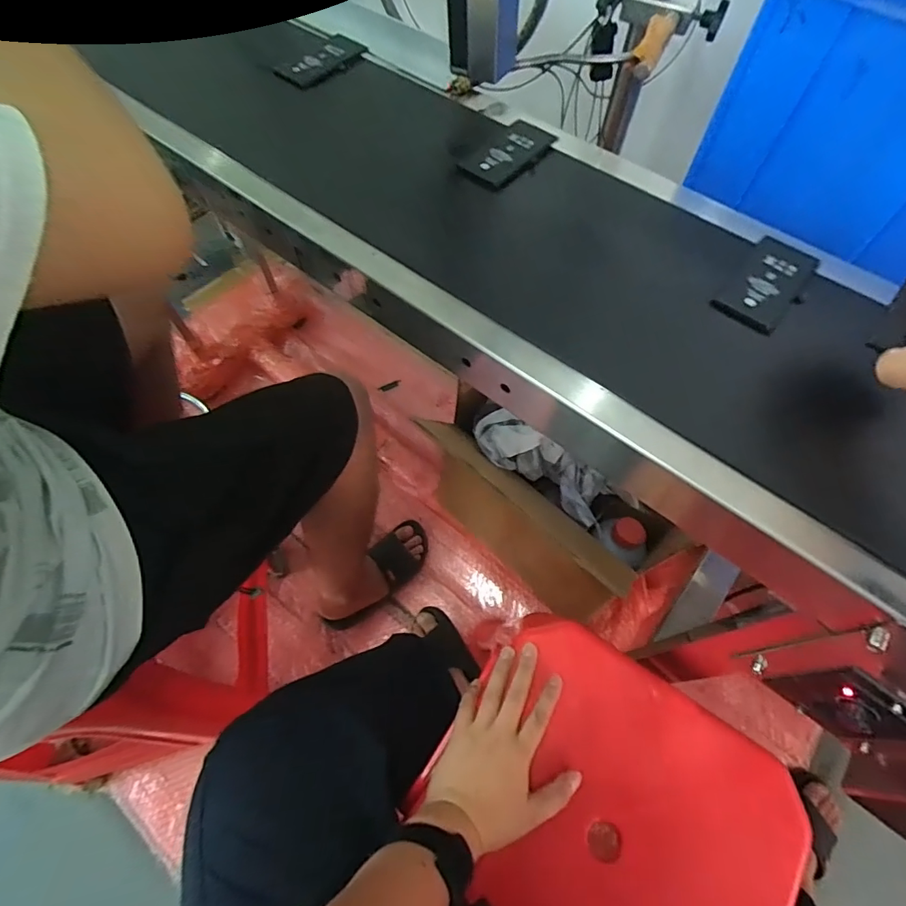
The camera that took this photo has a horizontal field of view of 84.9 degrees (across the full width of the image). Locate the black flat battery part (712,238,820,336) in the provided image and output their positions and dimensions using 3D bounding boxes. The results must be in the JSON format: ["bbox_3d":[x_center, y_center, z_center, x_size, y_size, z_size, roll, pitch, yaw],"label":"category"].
[{"bbox_3d":[0.229,-0.124,0.361,0.046,0.007,0.092,37,67,16],"label":"black flat battery part"}]

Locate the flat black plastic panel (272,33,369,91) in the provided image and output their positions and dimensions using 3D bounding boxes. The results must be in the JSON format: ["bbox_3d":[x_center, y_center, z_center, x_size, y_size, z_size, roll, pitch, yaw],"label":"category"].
[{"bbox_3d":[-0.132,-0.396,0.501,0.051,0.009,0.088,41,68,18],"label":"flat black plastic panel"}]

